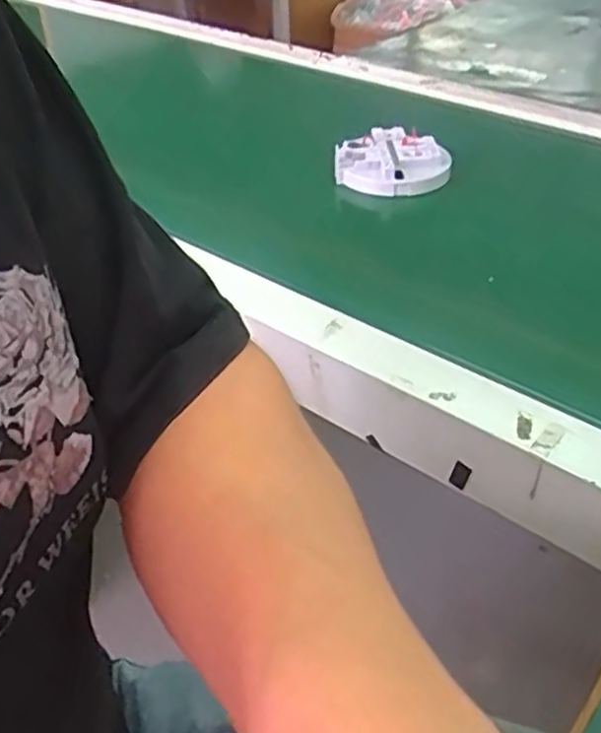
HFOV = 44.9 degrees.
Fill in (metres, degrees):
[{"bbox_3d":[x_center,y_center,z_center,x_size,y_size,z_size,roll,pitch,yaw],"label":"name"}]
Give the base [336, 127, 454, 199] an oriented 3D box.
[{"bbox_3d":[0.083,-0.186,0.657,0.099,0.031,0.087,3,42,5],"label":"base"}]

